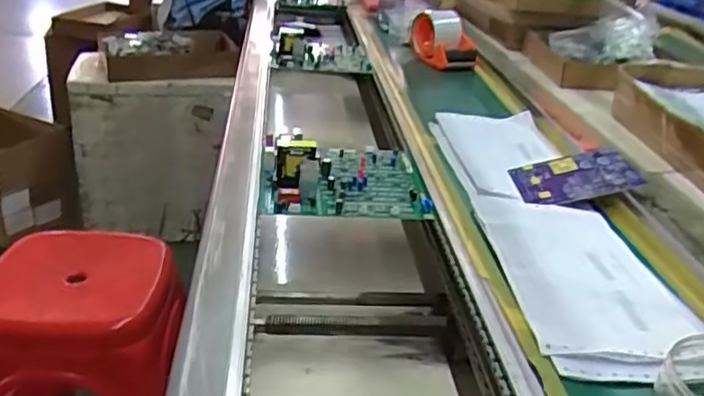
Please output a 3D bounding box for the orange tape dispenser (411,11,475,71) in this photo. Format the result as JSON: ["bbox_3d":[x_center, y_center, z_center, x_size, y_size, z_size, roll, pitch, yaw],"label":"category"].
[{"bbox_3d":[0.165,-0.302,1.236,0.096,0.083,0.181,3,27,-8],"label":"orange tape dispenser"}]

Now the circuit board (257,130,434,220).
[{"bbox_3d":[-0.013,-0.038,0.737,0.176,0.057,0.165,3,27,-7],"label":"circuit board"}]

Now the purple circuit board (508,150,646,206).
[{"bbox_3d":[0.248,-0.023,0.730,0.126,0.012,0.092,-12,31,6],"label":"purple circuit board"}]

